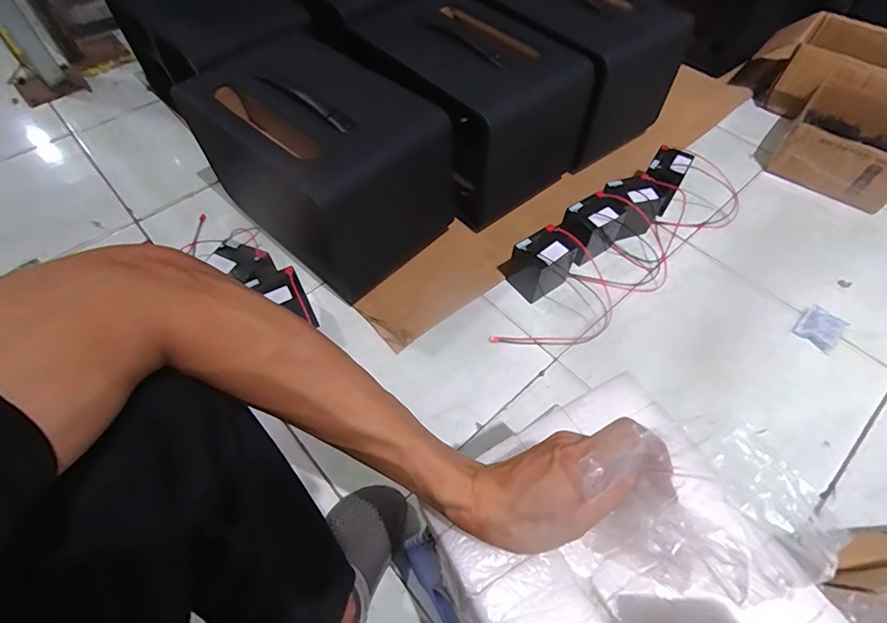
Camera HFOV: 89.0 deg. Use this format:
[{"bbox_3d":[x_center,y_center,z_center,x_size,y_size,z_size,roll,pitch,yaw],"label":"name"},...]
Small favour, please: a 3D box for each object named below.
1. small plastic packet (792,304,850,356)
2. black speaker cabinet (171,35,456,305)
[{"bbox_3d":[0.661,0.030,0.792,0.067,0.022,0.075,39,66,24],"label":"small plastic packet"},{"bbox_3d":[-0.217,-0.267,0.826,0.393,0.286,0.278,38,64,22],"label":"black speaker cabinet"}]

